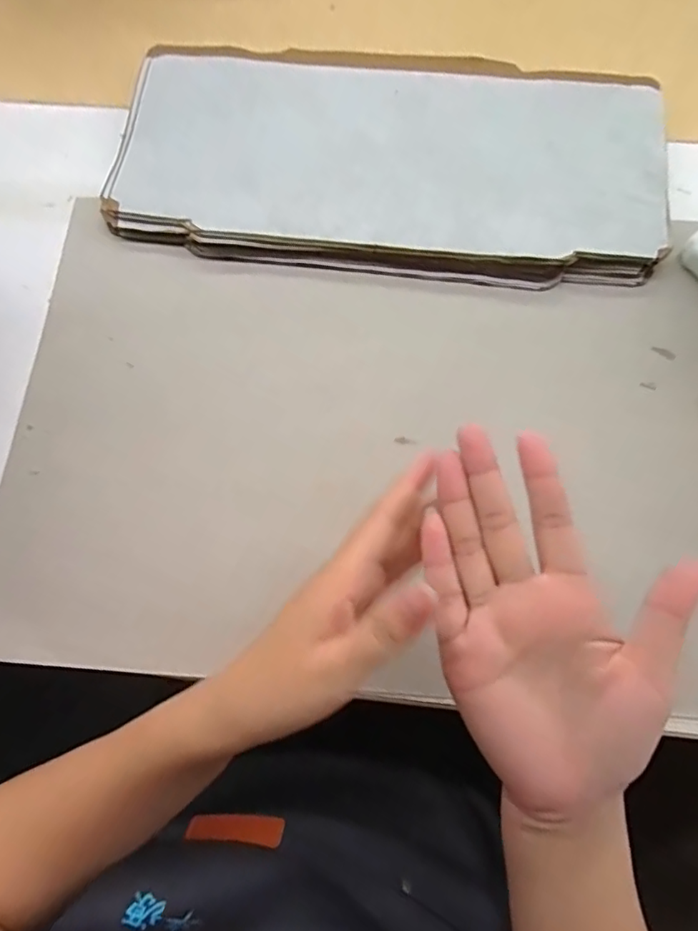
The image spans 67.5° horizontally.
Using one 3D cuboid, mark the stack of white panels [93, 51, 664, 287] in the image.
[{"bbox_3d":[0.028,-0.252,0.417,0.422,0.031,0.198,6,75,4],"label":"stack of white panels"}]

